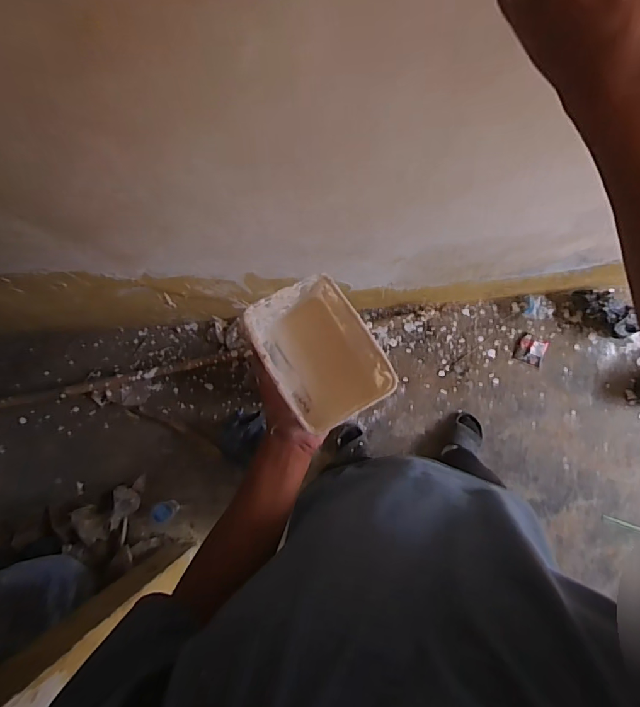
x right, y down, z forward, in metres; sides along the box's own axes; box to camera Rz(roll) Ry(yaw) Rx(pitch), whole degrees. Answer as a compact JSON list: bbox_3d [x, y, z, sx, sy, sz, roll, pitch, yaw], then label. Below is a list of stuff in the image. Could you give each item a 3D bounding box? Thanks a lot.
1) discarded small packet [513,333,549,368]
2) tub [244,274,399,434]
[{"bbox_3d":[0.690,-0.010,1.431,0.092,0.013,0.088,26,86,7],"label":"discarded small packet"},{"bbox_3d":[0.000,-0.003,0.512,0.119,0.067,0.167,-32,82,0],"label":"tub"}]

